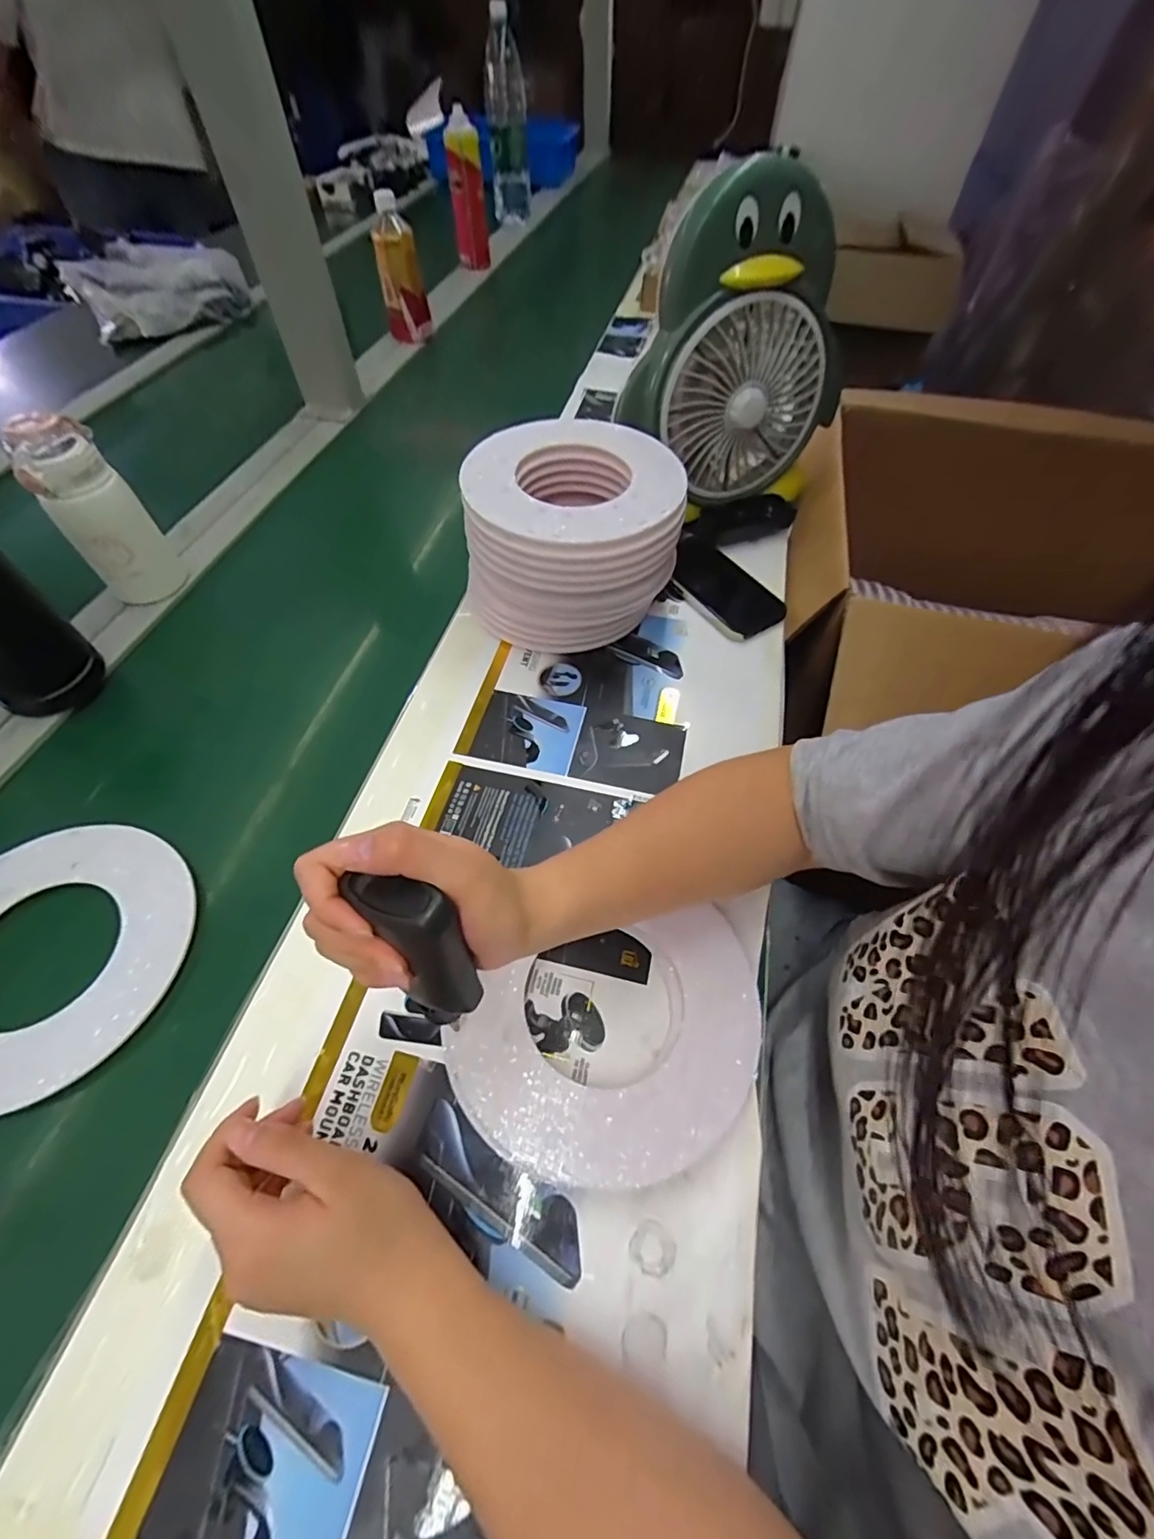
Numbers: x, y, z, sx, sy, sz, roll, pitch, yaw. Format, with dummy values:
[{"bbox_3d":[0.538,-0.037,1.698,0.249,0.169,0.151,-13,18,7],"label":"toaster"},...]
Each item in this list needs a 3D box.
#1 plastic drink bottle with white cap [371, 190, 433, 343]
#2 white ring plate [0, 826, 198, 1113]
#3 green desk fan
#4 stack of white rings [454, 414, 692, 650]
[{"bbox_3d":[-0.294,-0.818,0.932,0.073,0.205,0.069,-13,58,-10],"label":"plastic drink bottle with white cap"},{"bbox_3d":[-0.367,0.125,0.376,0.176,0.007,0.187,2,57,-3],"label":"white ring plate"},{"bbox_3d":[0.166,-0.417,0.576,0.231,0.270,0.106,2,57,-1],"label":"green desk fan"},{"bbox_3d":[-0.004,-0.218,0.533,0.191,0.138,0.194,9,57,4],"label":"stack of white rings"}]

